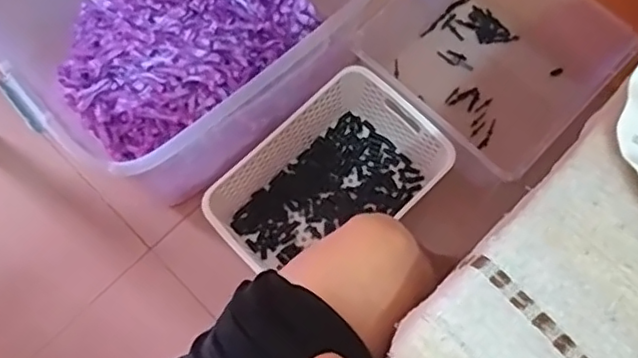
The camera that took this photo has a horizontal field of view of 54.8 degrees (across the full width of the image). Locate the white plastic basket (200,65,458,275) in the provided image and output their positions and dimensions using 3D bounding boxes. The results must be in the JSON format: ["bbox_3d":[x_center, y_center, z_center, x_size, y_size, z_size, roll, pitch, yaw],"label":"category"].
[{"bbox_3d":[0.019,0.011,0.884,0.208,0.106,0.305,42,77,12],"label":"white plastic basket"}]

